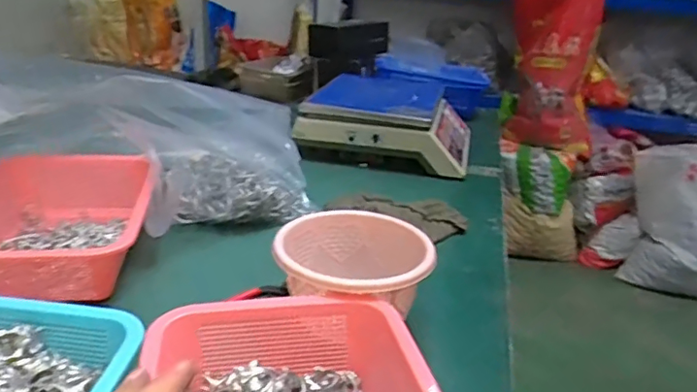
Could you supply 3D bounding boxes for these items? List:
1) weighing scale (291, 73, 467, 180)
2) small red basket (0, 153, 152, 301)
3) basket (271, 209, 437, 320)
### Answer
[{"bbox_3d":[0.076,-0.142,1.081,0.309,0.112,0.280,8,24,6],"label":"weighing scale"},{"bbox_3d":[-0.332,0.027,0.639,0.194,0.075,0.239,-2,25,-18],"label":"small red basket"},{"bbox_3d":[-0.001,0.075,0.541,0.138,0.074,0.132,5,23,-2],"label":"basket"}]

